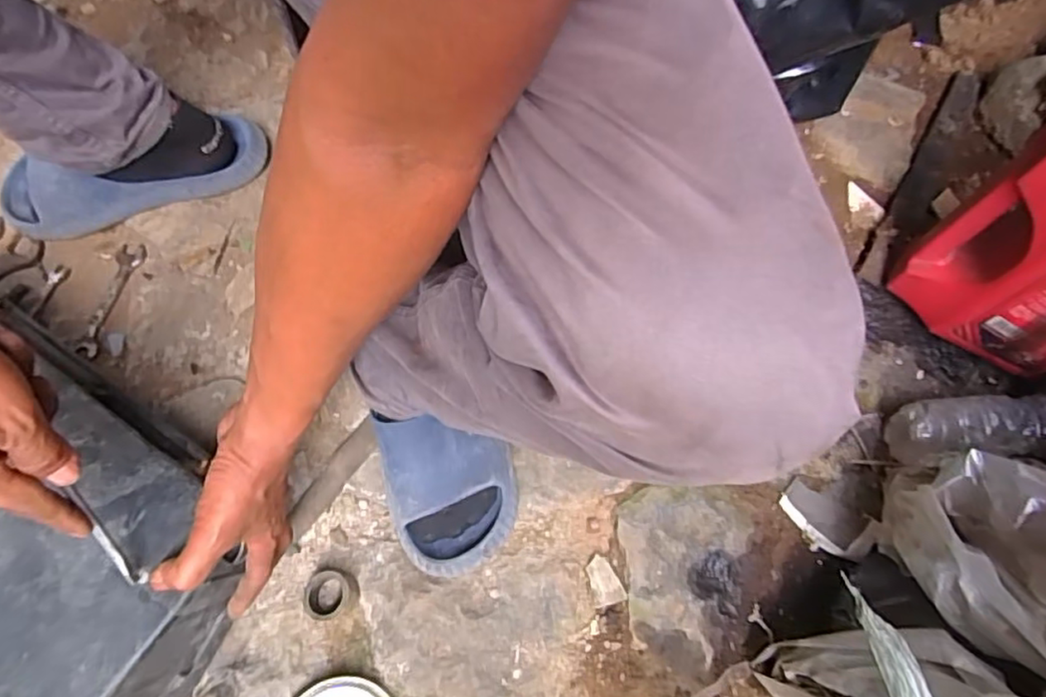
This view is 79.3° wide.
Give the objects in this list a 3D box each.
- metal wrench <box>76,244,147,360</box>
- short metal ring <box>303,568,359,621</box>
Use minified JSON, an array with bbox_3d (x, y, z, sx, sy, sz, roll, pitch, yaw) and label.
[{"bbox_3d":[-0.452,-0.054,0.694,0.029,0.009,0.140,8,67,0],"label":"metal wrench"},{"bbox_3d":[-0.175,0.223,0.572,0.045,0.033,0.045,1,67,-3],"label":"short metal ring"}]

